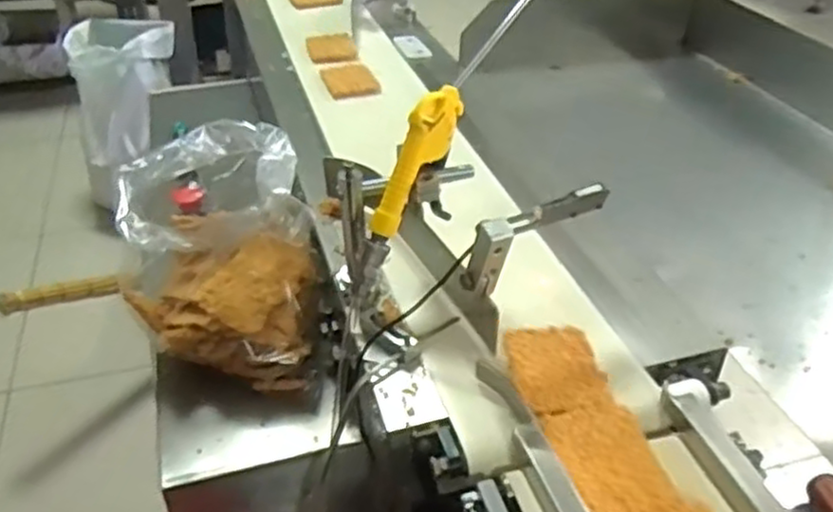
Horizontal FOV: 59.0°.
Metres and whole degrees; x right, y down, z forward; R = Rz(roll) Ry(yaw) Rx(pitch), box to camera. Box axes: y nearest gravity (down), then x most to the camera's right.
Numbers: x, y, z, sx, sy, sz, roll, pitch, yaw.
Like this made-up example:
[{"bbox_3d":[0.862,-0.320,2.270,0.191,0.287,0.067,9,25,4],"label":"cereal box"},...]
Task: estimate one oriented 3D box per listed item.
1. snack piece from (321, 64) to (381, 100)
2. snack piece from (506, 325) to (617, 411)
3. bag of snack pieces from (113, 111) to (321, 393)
[{"bbox_3d":[-0.093,-0.245,1.029,0.067,0.008,0.106,-11,38,-16],"label":"snack piece"},{"bbox_3d":[0.109,0.087,0.576,0.068,0.006,0.092,-4,37,-8],"label":"snack piece"},{"bbox_3d":[-0.188,-0.005,0.719,0.175,0.180,0.208,-6,37,-10],"label":"bag of snack pieces"}]

